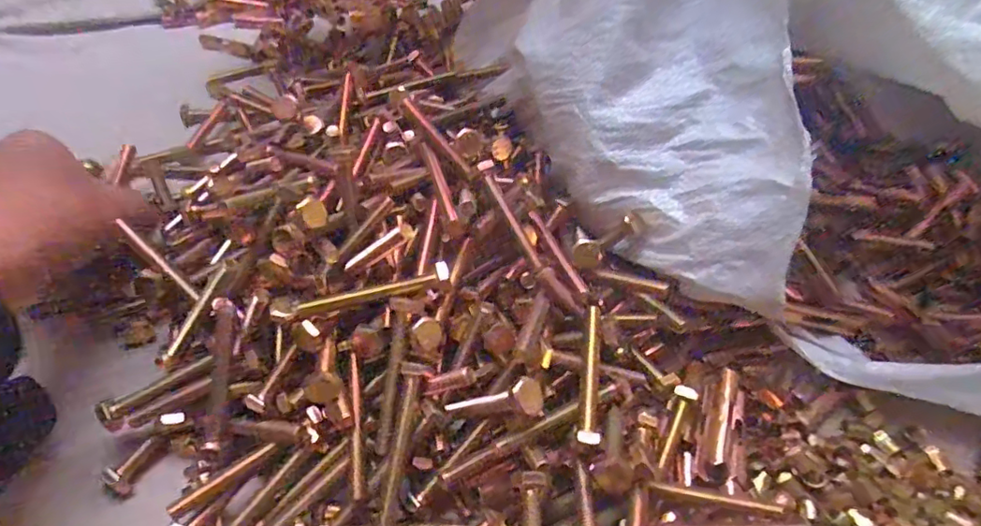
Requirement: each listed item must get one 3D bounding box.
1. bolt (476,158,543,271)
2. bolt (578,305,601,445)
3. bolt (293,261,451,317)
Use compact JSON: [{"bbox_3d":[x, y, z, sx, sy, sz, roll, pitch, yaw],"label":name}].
[{"bbox_3d":[0.010,-0.022,0.255,0.007,0.005,0.057,-26,82,-13],"label":"bolt"},{"bbox_3d":[0.043,0.046,0.232,0.008,0.007,0.061,4,55,8],"label":"bolt"},{"bbox_3d":[-0.051,0.011,0.241,0.066,0.009,0.010,-16,55,-6],"label":"bolt"}]

